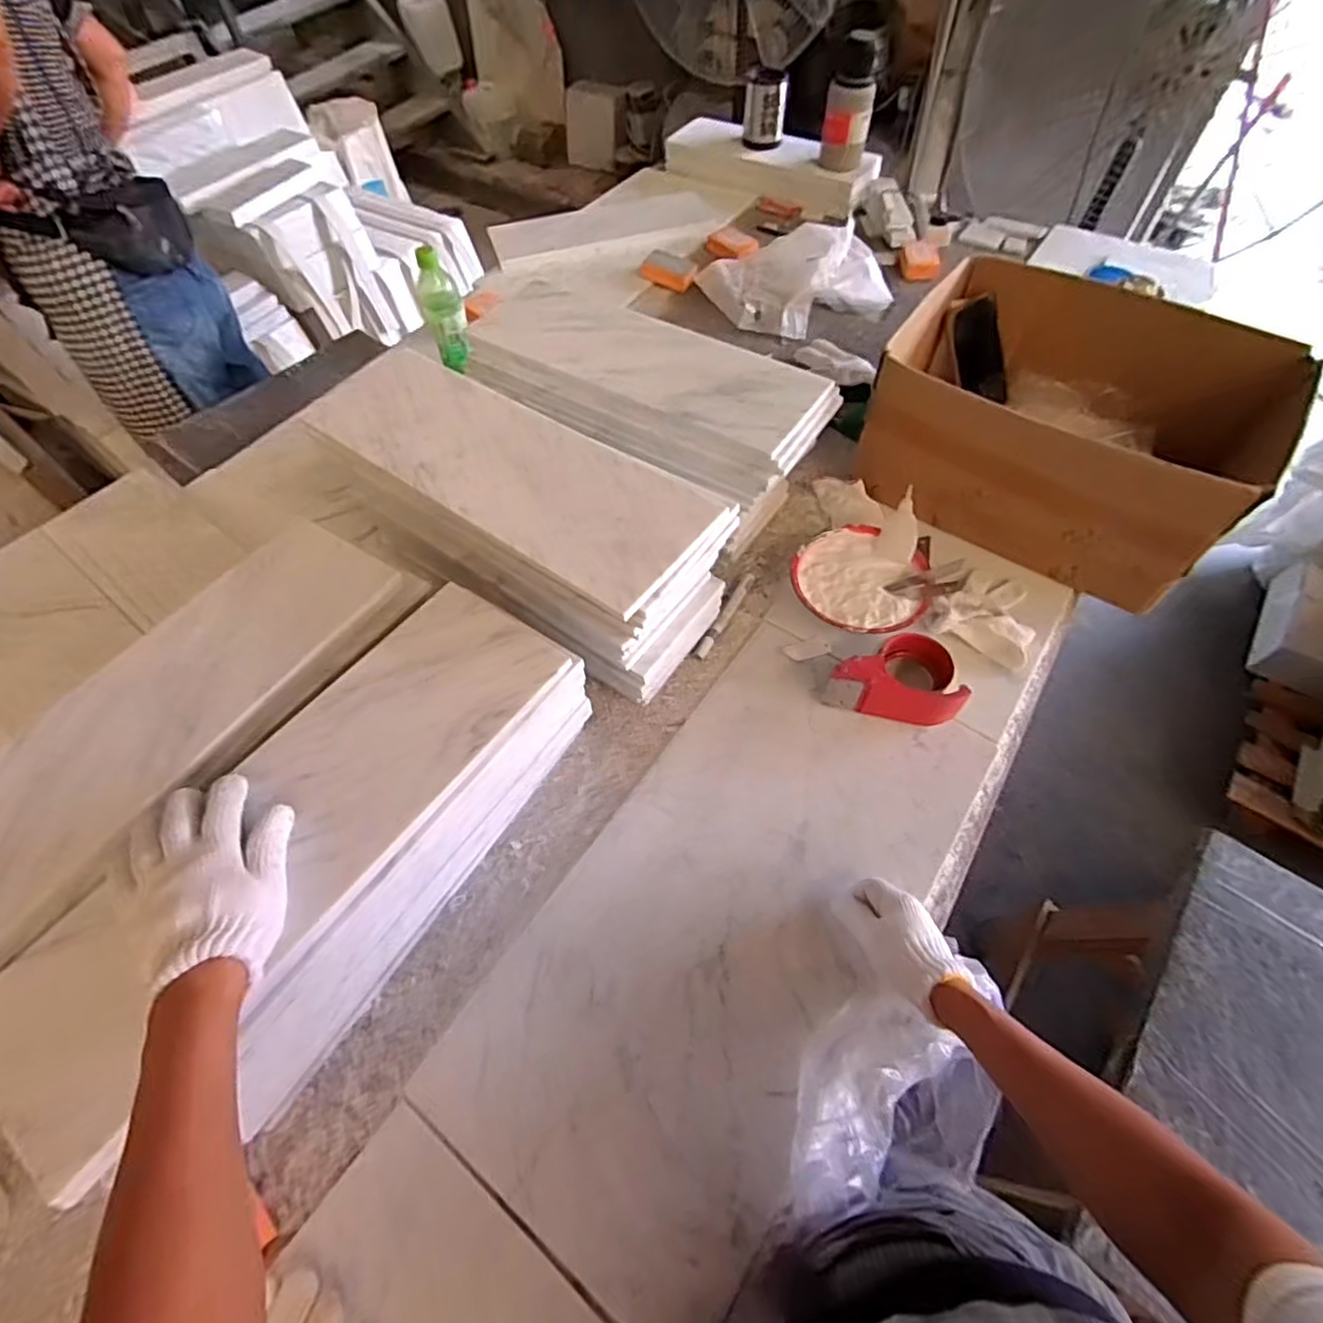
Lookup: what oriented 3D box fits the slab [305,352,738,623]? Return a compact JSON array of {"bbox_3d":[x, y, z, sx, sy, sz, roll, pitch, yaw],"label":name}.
[{"bbox_3d":[-0.166,-0.203,0.647,0.461,0.014,0.153,32,66,20],"label":"slab"}]

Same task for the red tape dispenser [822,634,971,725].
[{"bbox_3d":[0.266,0.022,0.725,0.139,0.059,0.094,26,64,17],"label":"red tape dispenser"}]

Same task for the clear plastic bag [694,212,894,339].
[{"bbox_3d":[0.242,-0.707,1.158,0.260,0.102,0.265,-36,64,-17],"label":"clear plastic bag"}]

